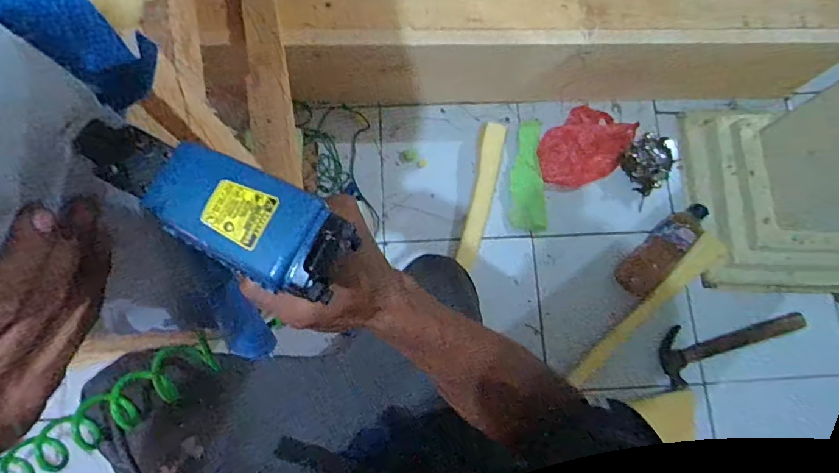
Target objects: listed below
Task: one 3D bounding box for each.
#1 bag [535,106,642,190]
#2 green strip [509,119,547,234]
[{"bbox_3d":[0.346,-0.192,1.015,0.162,0.043,0.204,33,78,6],"label":"bag"},{"bbox_3d":[0.225,-0.126,0.993,0.070,0.022,0.228,1,77,-1],"label":"green strip"}]

